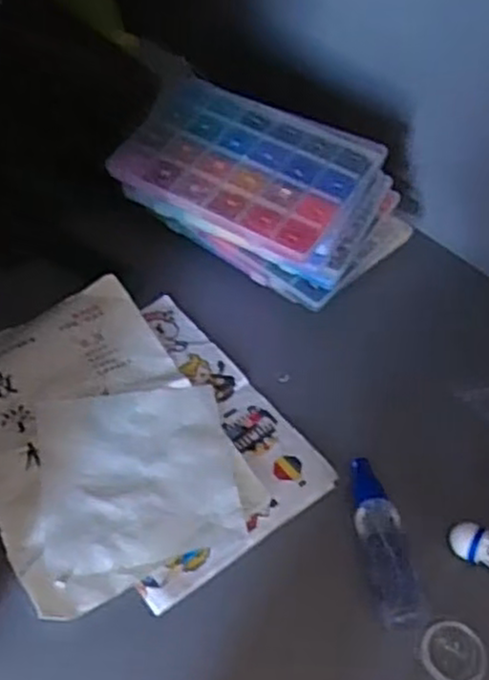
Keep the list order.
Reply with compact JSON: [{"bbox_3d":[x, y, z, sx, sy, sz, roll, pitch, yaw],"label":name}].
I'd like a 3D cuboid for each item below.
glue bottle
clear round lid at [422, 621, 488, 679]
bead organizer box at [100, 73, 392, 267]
[{"bbox_3d":[0.096,0.146,0.536,0.032,0.033,0.120,-5,52,-10],"label":"glue bottle"},{"bbox_3d":[0.133,0.199,0.475,0.039,0.013,0.039,3,51,-4],"label":"clear round lid"},{"bbox_3d":[-0.001,-0.146,0.610,0.191,0.022,0.135,26,54,15],"label":"bead organizer box"}]

